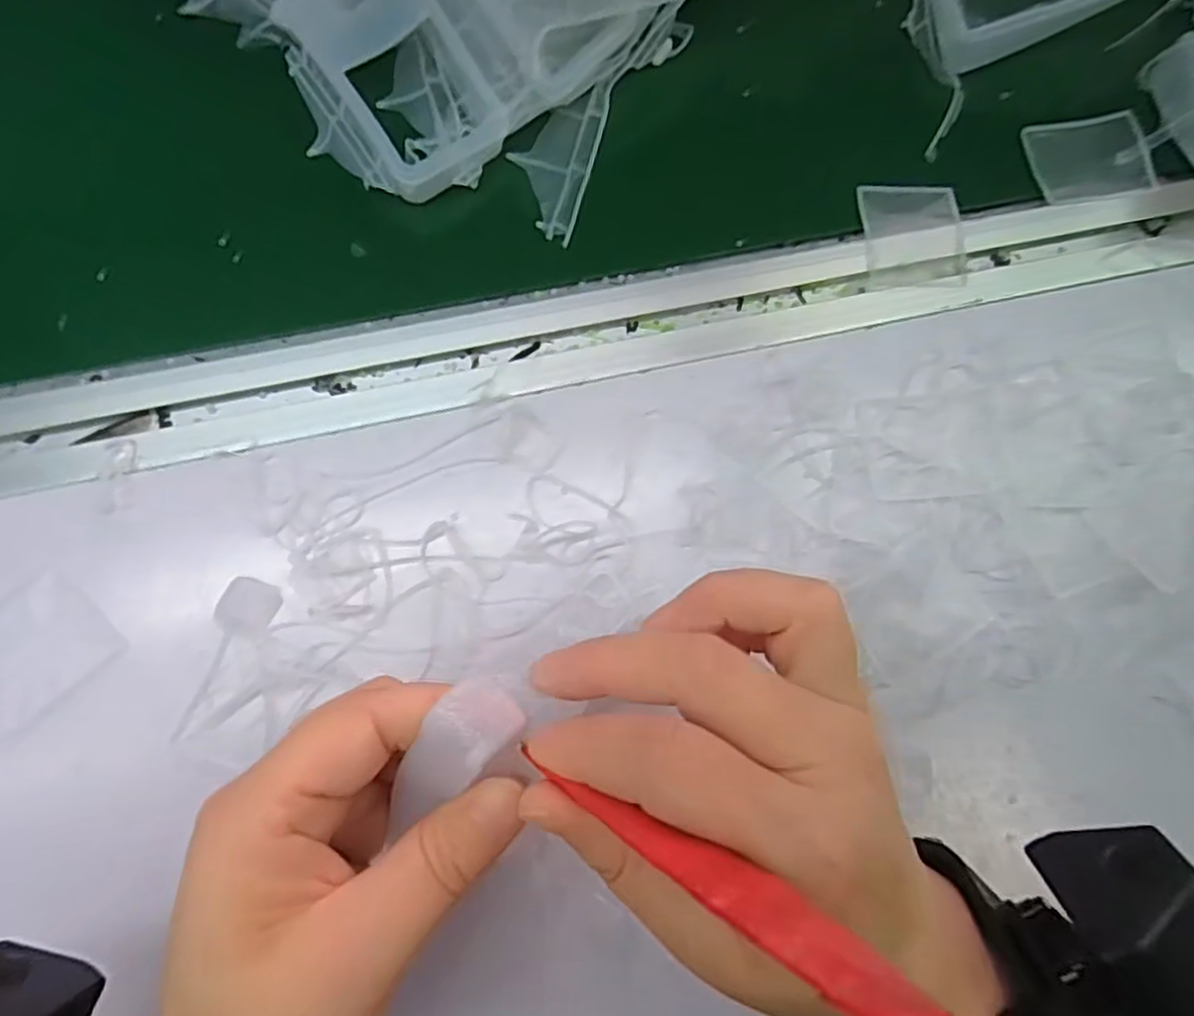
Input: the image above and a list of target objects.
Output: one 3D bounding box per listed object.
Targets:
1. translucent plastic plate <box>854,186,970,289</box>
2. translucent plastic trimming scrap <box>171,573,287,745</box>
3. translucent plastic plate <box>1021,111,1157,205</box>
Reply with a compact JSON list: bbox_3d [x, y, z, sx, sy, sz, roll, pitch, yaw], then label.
[{"bbox_3d":[0.143,-0.123,0.309,0.045,0.005,0.050,0,82,-4],"label":"translucent plastic plate"},{"bbox_3d":[-0.135,0.056,0.256,0.023,0.004,0.059,13,81,-2],"label":"translucent plastic trimming scrap"},{"bbox_3d":[0.227,-0.161,0.317,0.052,0.004,0.040,-9,83,-5],"label":"translucent plastic plate"}]

